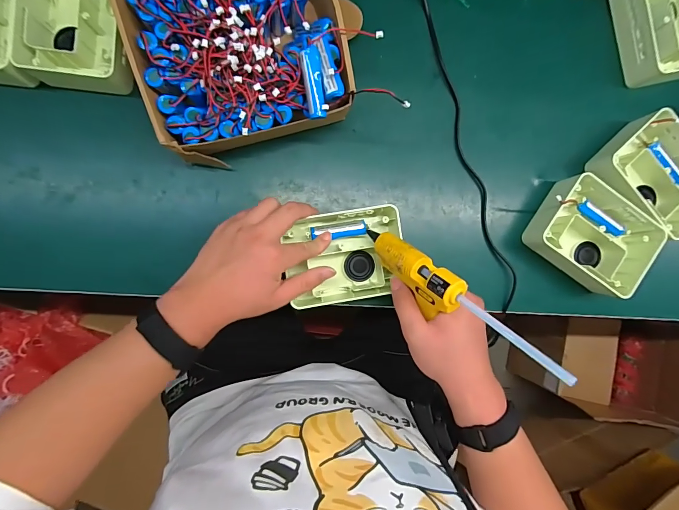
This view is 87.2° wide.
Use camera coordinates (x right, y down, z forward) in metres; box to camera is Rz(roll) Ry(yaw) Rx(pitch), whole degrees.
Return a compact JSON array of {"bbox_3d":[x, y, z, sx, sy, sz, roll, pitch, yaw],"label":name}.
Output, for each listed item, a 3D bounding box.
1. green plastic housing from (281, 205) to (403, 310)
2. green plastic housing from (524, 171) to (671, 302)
[{"bbox_3d":[0.013,0.001,0.437,0.139,0.055,0.108,-7,87,-4],"label":"green plastic housing"},{"bbox_3d":[0.323,-0.026,0.463,0.158,0.050,0.115,36,86,-4],"label":"green plastic housing"}]

